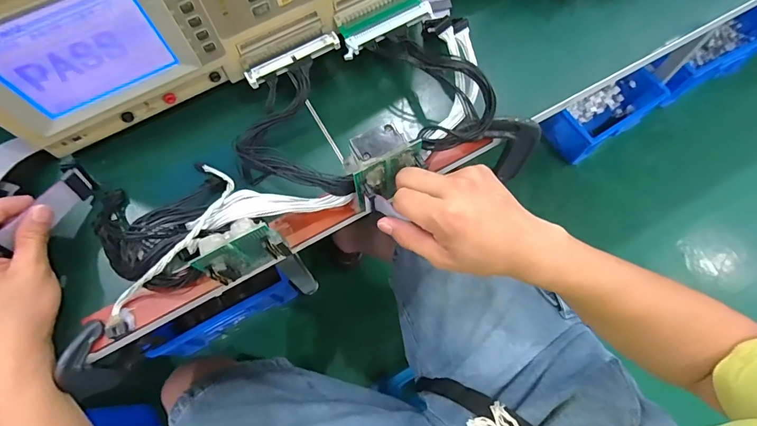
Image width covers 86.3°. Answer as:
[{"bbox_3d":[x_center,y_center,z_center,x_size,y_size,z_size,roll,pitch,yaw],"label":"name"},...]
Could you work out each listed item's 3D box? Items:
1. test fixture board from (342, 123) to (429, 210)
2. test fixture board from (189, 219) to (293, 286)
[{"bbox_3d":[0.004,-0.042,0.337,0.064,0.032,0.049,-26,71,-8],"label":"test fixture board"},{"bbox_3d":[-0.110,0.033,0.337,0.064,0.068,0.027,-28,72,-9],"label":"test fixture board"}]

